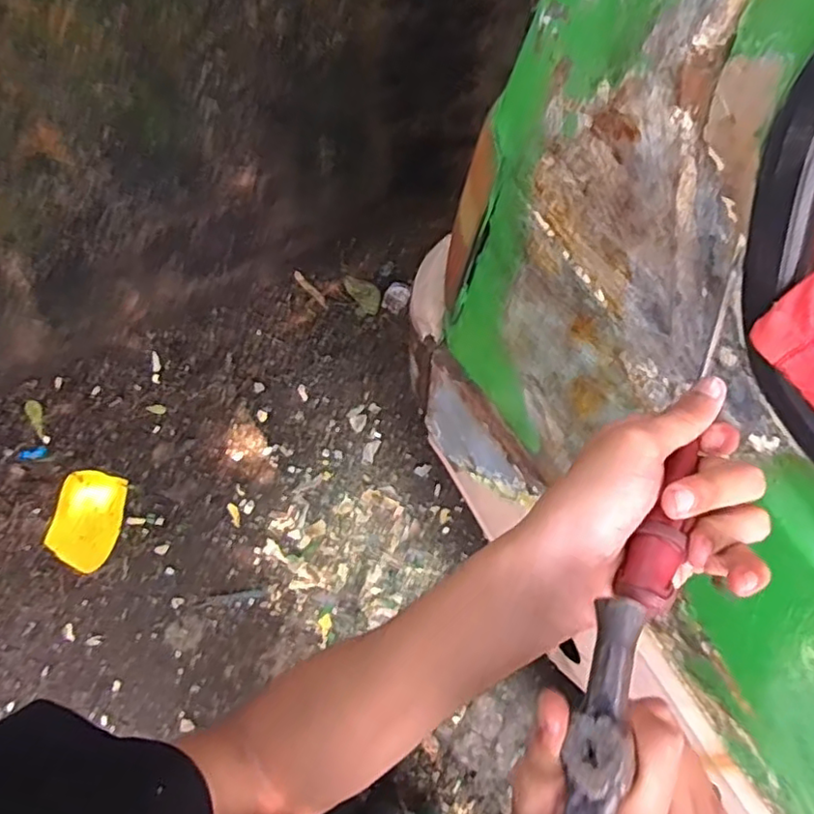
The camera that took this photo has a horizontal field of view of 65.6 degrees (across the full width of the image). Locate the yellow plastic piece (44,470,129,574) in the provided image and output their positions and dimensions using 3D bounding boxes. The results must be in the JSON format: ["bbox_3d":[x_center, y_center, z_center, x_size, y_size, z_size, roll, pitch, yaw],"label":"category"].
[{"bbox_3d":[-0.707,0.245,1.391,0.143,0.032,0.219,6,61,0],"label":"yellow plastic piece"}]

